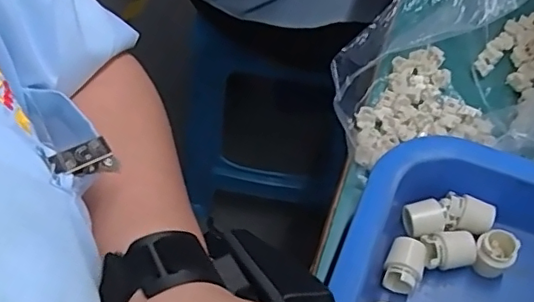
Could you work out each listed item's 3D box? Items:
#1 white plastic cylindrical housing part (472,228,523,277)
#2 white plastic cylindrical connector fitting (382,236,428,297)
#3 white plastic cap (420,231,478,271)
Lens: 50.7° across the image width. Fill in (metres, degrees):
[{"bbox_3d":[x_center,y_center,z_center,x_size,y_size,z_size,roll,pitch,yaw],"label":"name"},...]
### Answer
[{"bbox_3d":[0.128,0.059,0.320,0.020,0.026,0.021,1,57,-2],"label":"white plastic cylindrical housing part"},{"bbox_3d":[0.077,0.065,0.317,0.021,0.021,0.029,25,60,13],"label":"white plastic cylindrical connector fitting"},{"bbox_3d":[0.104,0.058,0.324,0.029,0.020,0.018,-9,58,-7],"label":"white plastic cap"}]

